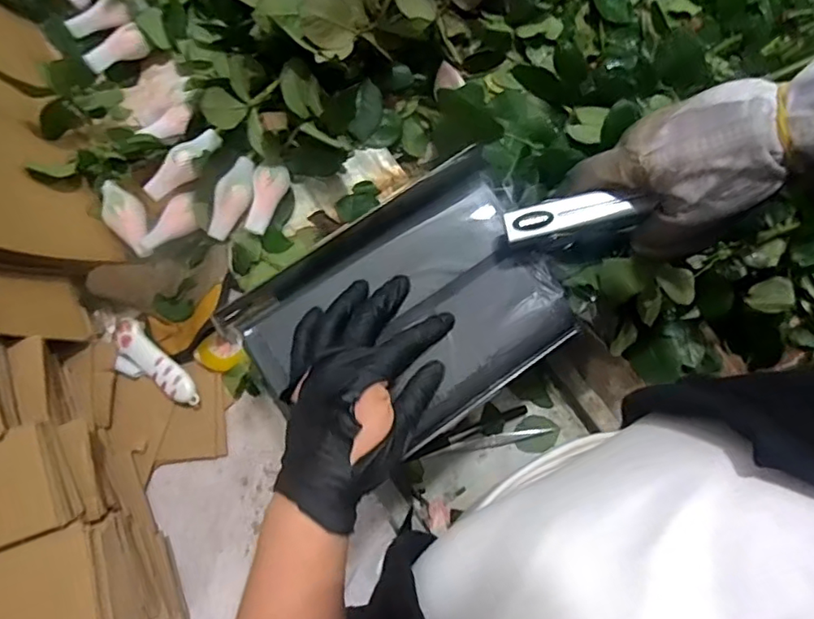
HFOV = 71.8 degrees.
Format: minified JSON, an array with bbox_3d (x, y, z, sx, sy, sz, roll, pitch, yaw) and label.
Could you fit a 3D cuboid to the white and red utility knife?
[{"bbox_3d":[-0.248,0.055,0.540,0.116,0.017,0.041,40,82,7],"label":"white and red utility knife"}]

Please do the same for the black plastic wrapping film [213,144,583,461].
[{"bbox_3d":[0.001,0.003,0.404,0.221,0.024,0.158,-33,81,-6],"label":"black plastic wrapping film"}]

